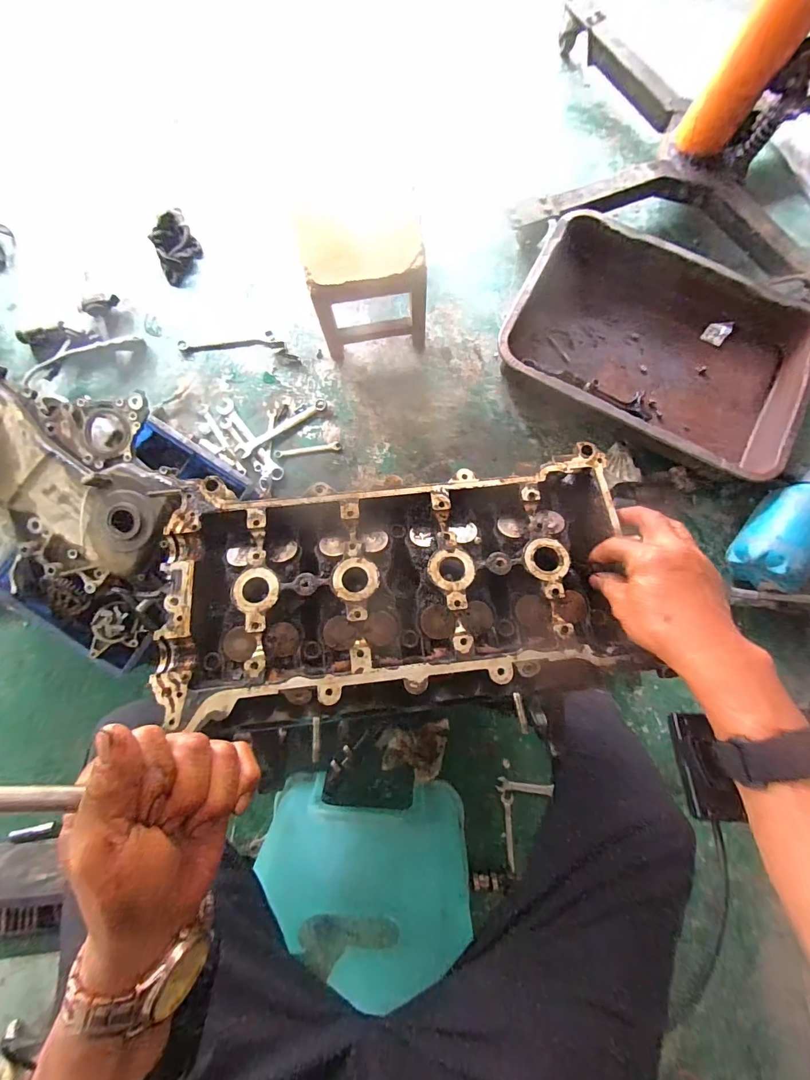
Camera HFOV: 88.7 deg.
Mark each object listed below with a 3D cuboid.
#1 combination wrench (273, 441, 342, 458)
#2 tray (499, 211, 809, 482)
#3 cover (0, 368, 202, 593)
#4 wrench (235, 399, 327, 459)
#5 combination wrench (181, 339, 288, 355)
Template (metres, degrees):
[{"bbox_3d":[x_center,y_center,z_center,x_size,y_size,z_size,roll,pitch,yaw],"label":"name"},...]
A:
[{"bbox_3d":[-0.220,-0.204,0.936,0.151,0.005,0.021,-8,82,-2],"label":"combination wrench"},{"bbox_3d":[0.552,-0.428,0.900,0.639,0.121,0.462,22,82,2],"label":"tray"},{"bbox_3d":[-0.577,-0.107,0.697,0.389,0.126,0.313,20,82,2],"label":"cover"},{"bbox_3d":[-0.275,-0.253,0.934,0.223,0.013,0.034,-33,84,-5],"label":"wrench"},{"bbox_3d":[-0.400,-0.455,0.960,0.237,0.016,0.033,-4,82,-2],"label":"combination wrench"}]

